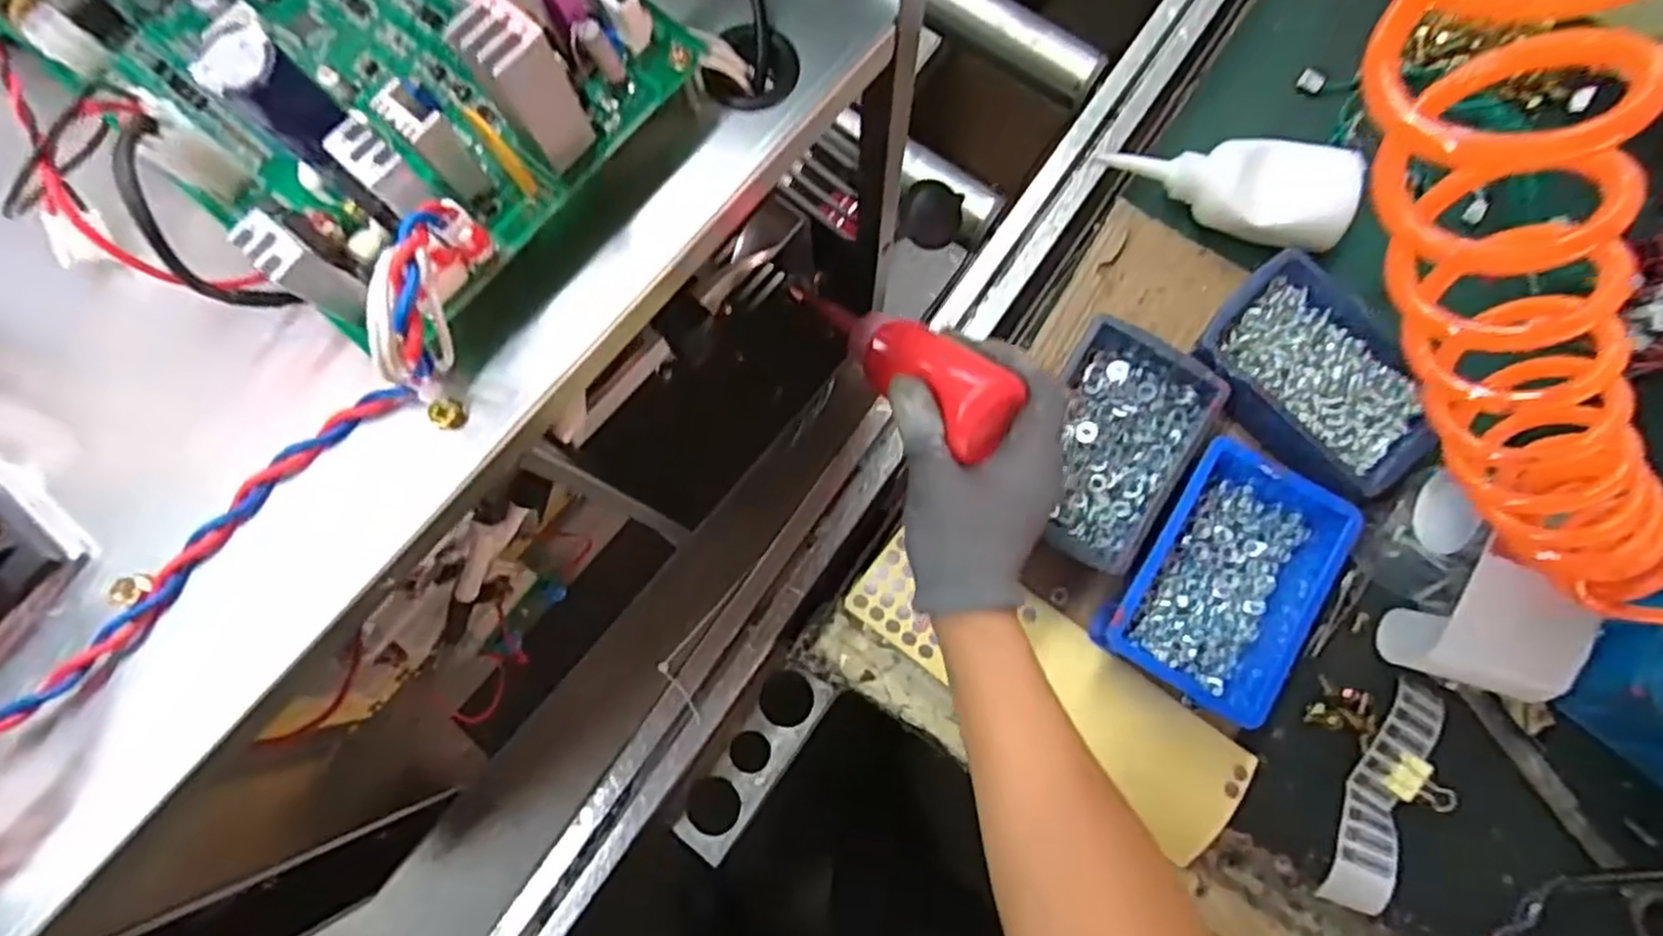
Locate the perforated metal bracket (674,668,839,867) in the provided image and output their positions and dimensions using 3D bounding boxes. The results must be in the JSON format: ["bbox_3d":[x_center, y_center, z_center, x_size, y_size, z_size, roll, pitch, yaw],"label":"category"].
[{"bbox_3d":[-0.054,0.209,0.558,0.041,0.007,0.146,34,83,13],"label":"perforated metal bracket"}]

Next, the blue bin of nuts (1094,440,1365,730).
[{"bbox_3d":[0.242,0.065,0.480,0.104,0.057,0.154,33,79,8],"label":"blue bin of nuts"}]

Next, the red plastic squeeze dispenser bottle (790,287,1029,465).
[{"bbox_3d":[0.031,-0.059,0.401,0.043,0.031,0.144,-45,55,-10],"label":"red plastic squeeze dispenser bottle"}]

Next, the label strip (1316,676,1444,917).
[{"bbox_3d":[0.336,0.195,0.473,0.033,0.023,0.144,27,78,7],"label":"label strip"}]

